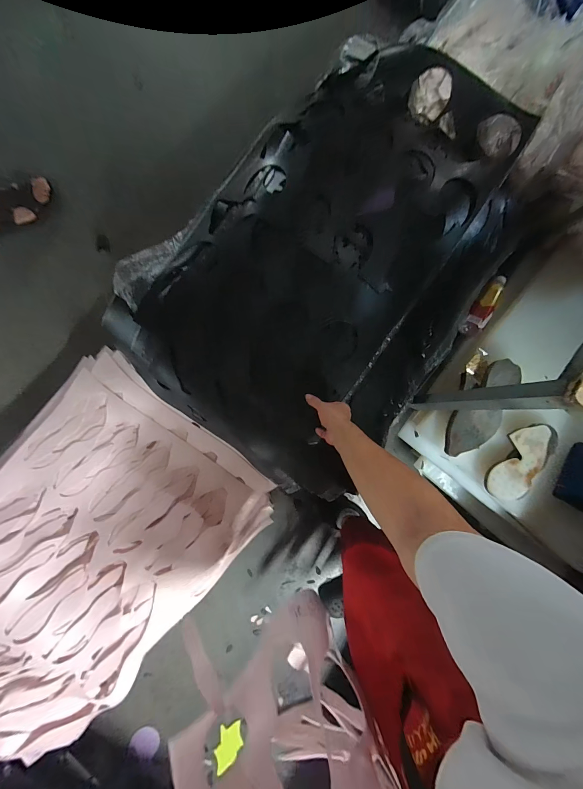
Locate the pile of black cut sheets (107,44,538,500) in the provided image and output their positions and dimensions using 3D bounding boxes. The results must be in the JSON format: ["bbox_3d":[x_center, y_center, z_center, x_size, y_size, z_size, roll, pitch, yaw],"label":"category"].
[{"bbox_3d":[0.108,-0.286,0.682,0.622,0.114,0.916,40,86,-2],"label":"pile of black cut sheets"}]

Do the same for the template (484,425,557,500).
[{"bbox_3d":[0.582,0.169,0.765,0.109,0.021,0.220,36,86,-2],"label":"template"}]

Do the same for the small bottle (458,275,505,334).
[{"bbox_3d":[0.518,-0.246,0.815,0.050,0.038,0.185,30,86,-3],"label":"small bottle"}]

